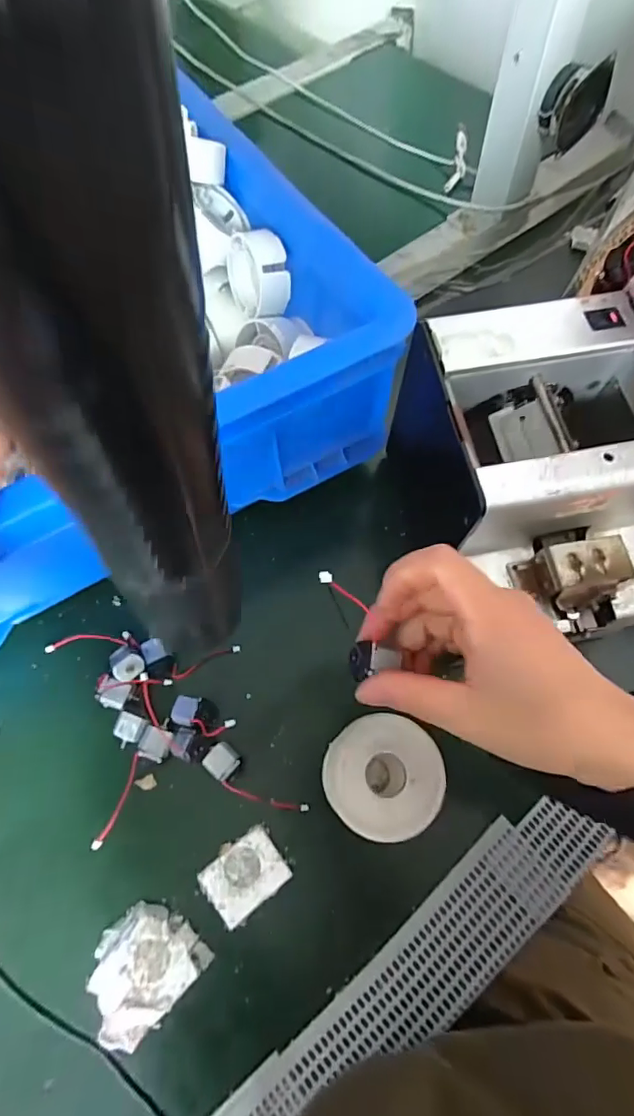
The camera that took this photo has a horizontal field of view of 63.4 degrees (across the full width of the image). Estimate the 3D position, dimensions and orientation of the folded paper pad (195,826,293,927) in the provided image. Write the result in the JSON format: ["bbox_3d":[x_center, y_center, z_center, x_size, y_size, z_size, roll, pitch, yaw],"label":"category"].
[{"bbox_3d":[-0.044,0.195,0.315,0.047,0.006,0.037,-35,70,-13],"label":"folded paper pad"}]

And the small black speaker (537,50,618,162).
[{"bbox_3d":[0.214,-0.375,0.423,0.054,0.054,0.028,-30,69,-11],"label":"small black speaker"}]

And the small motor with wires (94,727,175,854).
[{"bbox_3d":[-0.114,0.145,0.325,0.020,0.022,0.075,17,68,9],"label":"small motor with wires"}]

